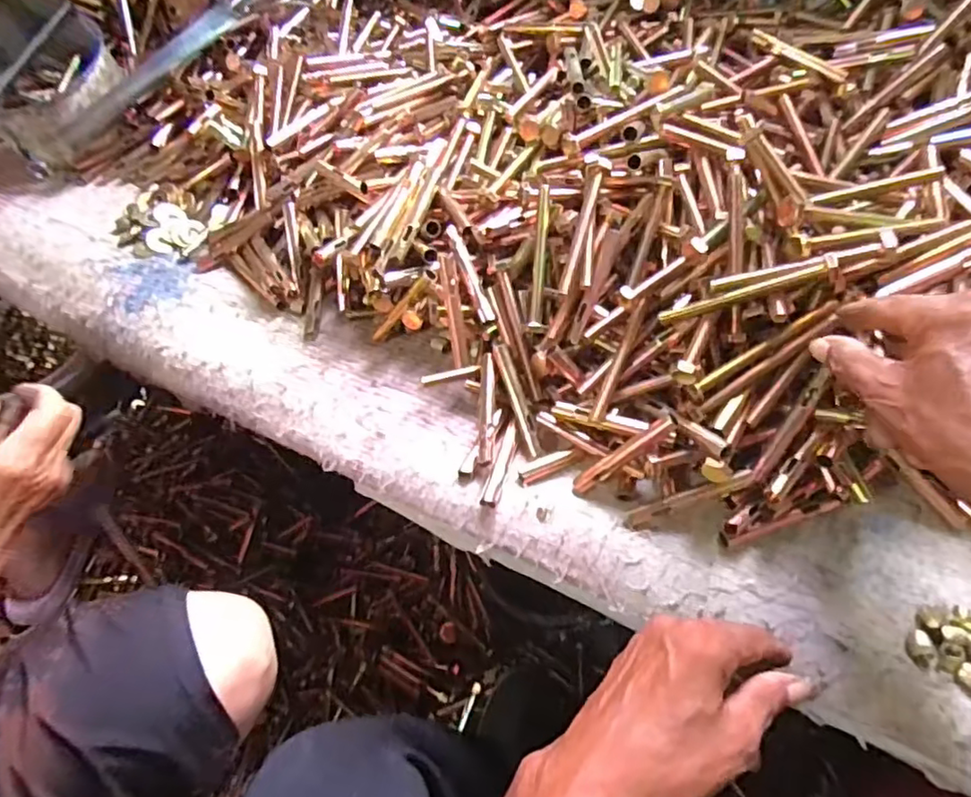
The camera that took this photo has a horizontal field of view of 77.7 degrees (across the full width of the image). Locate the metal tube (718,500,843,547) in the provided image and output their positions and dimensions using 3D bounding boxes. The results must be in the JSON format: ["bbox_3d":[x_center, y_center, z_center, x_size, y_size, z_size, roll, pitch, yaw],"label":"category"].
[{"bbox_3d":[0.195,0.082,0.394,0.085,0.008,0.009,-14,59,-5],"label":"metal tube"}]

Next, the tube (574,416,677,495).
[{"bbox_3d":[0.091,0.038,0.399,0.083,0.008,0.010,-42,55,29],"label":"tube"}]

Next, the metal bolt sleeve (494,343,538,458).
[{"bbox_3d":[0.023,0.000,0.437,0.012,0.010,0.084,-16,80,-6],"label":"metal bolt sleeve"}]

